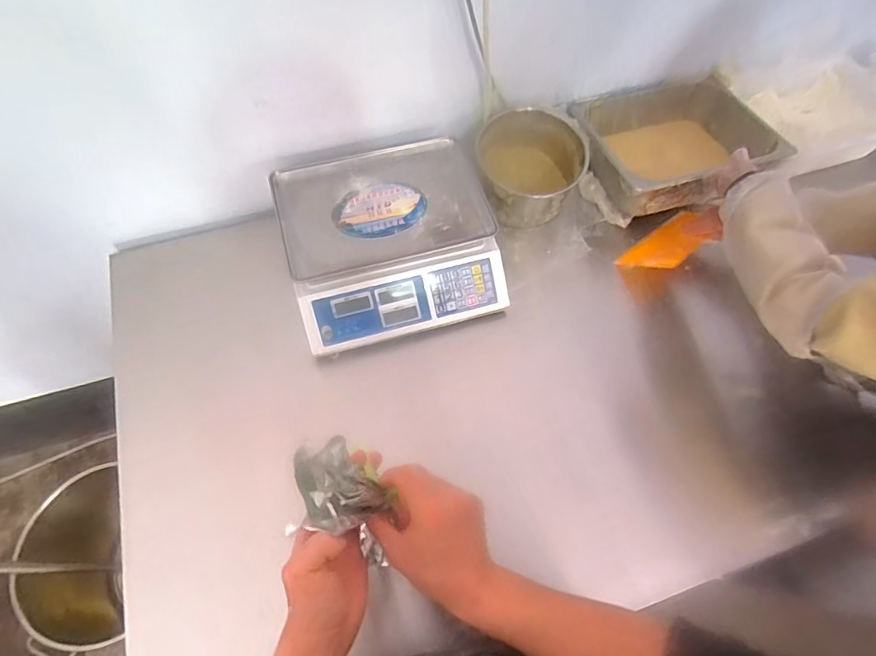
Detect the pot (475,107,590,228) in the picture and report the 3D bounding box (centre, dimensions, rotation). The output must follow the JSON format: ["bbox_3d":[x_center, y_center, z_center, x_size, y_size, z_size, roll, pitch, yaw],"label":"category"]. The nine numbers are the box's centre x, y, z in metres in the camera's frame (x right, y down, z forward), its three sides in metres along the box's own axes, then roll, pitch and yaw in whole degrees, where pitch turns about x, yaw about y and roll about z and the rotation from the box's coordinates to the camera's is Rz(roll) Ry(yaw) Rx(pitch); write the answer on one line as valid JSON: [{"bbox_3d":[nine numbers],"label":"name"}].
[{"bbox_3d":[0.160,-0.291,0.896,0.182,0.099,0.182,0,63,-1],"label":"pot"}]

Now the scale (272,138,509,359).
[{"bbox_3d":[-0.079,-0.147,0.829,0.334,0.104,0.306,-15,64,-8],"label":"scale"}]

